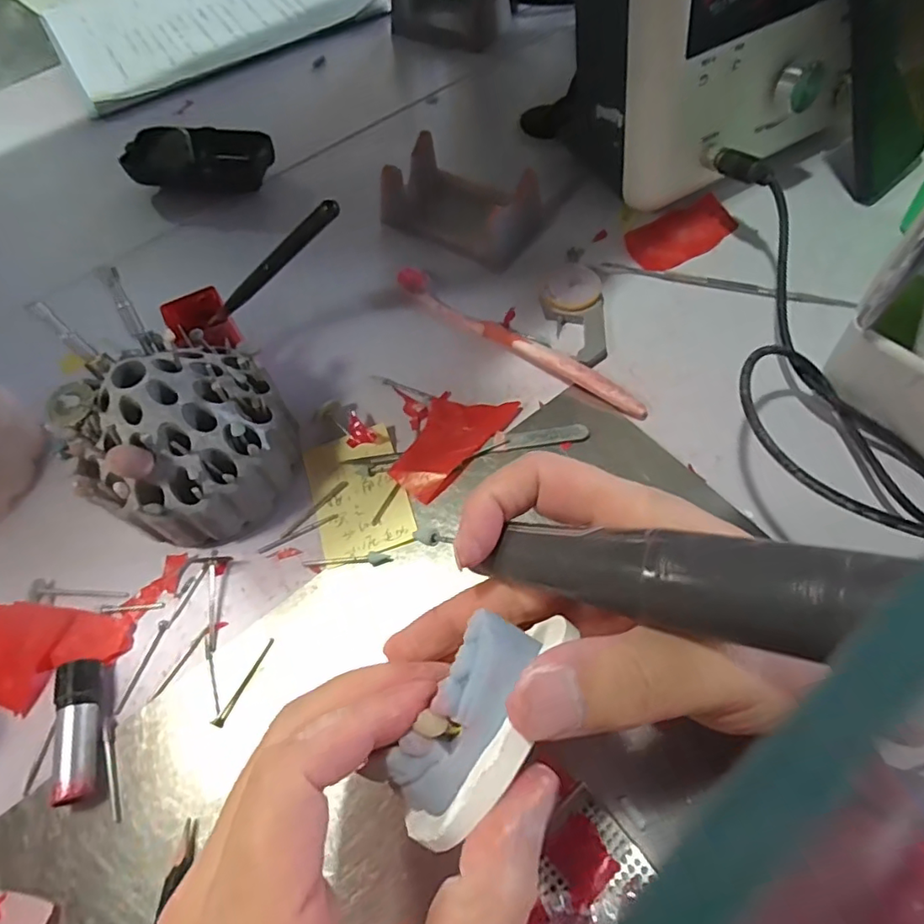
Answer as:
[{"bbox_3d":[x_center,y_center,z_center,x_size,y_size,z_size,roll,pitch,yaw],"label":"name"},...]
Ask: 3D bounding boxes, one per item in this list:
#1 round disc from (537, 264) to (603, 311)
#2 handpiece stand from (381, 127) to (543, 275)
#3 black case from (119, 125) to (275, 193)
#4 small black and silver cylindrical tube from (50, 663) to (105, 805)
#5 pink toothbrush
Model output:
[{"bbox_3d":[0.072,-0.113,0.363,0.038,0.011,0.034,-34,66,-15],"label":"round disc"},{"bbox_3d":[0.000,-0.183,0.392,0.108,0.036,0.066,28,67,16],"label":"handpiece stand"},{"bbox_3d":[-0.202,-0.234,0.434,0.108,0.029,0.047,0,62,2],"label":"black case"},{"bbox_3d":[-0.172,0.120,0.248,0.014,0.015,0.058,-16,63,-6],"label":"small black and silver cylindrical tube"},{"bbox_3d":[0.034,-0.077,0.345,0.176,0.015,0.017,33,68,18],"label":"pink toothbrush"}]

